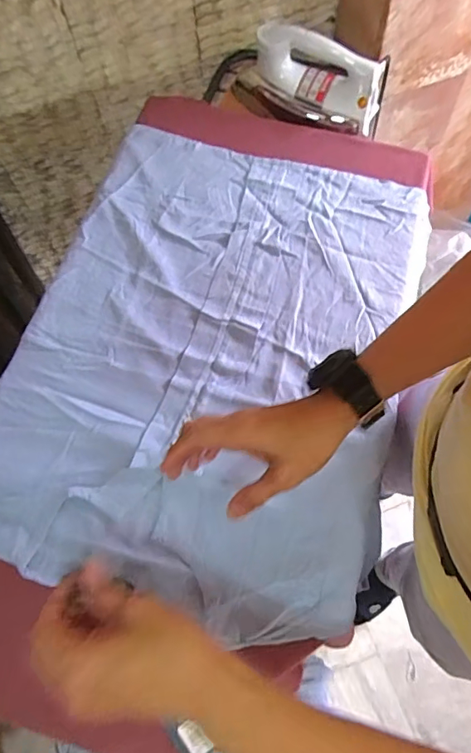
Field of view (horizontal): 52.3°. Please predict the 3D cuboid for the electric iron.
[{"bbox_3d":[0.132,-0.462,0.758,0.206,0.125,0.103,10,67,3],"label":"electric iron"}]

